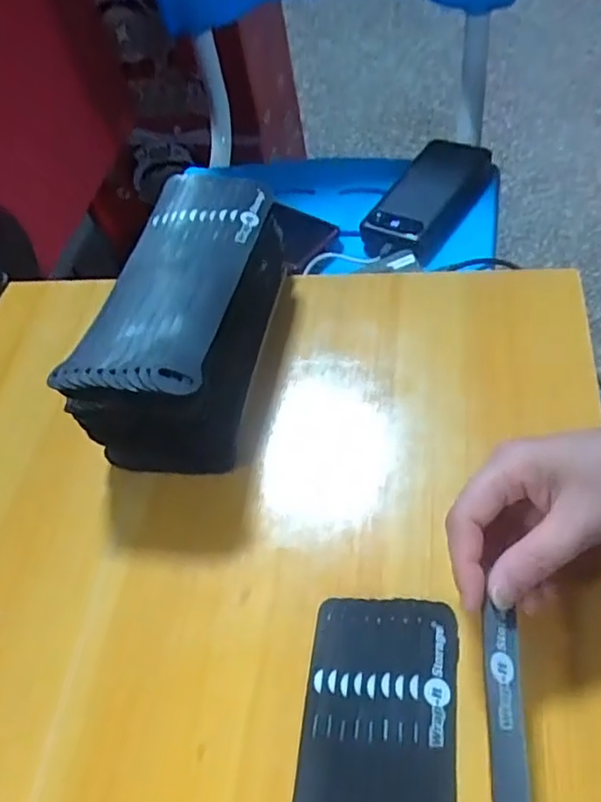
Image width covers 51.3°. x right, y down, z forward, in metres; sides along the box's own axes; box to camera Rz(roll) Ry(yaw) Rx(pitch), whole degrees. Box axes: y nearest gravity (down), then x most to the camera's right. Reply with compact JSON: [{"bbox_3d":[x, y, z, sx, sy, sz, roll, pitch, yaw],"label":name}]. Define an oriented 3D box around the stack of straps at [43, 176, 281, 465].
[{"bbox_3d":[-0.075,-0.068,0.428,0.092,0.083,0.214,1,52,16],"label":"stack of straps"}]

